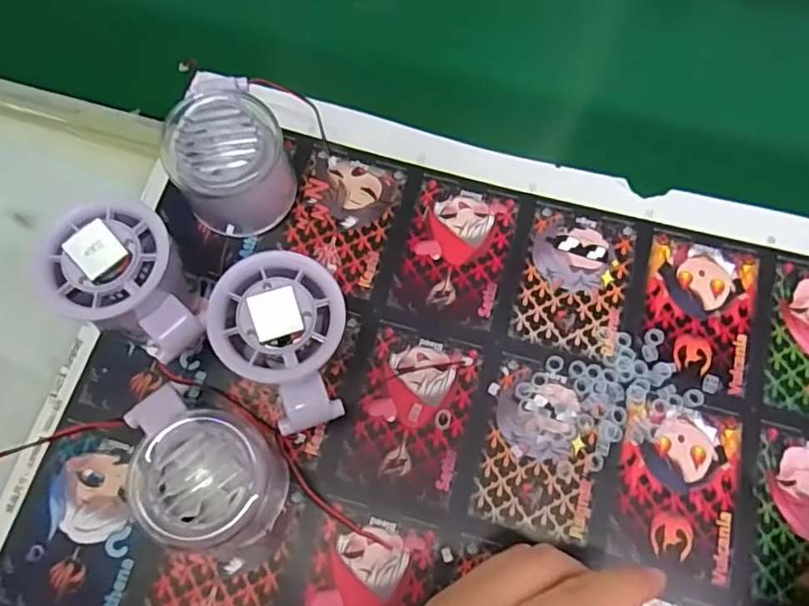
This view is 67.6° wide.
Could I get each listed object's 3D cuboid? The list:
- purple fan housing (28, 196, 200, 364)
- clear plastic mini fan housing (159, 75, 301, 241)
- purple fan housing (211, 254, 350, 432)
[{"bbox_3d":[-0.129,-0.006,0.291,0.056,0.059,0.074,-42,76,-13],"label":"purple fan housing"},{"bbox_3d":[-0.090,-0.072,0.314,0.056,0.064,0.058,40,76,13],"label":"clear plastic mini fan housing"},{"bbox_3d":[-0.051,0.019,0.289,0.056,0.060,0.073,-37,75,-11],"label":"purple fan housing"}]

